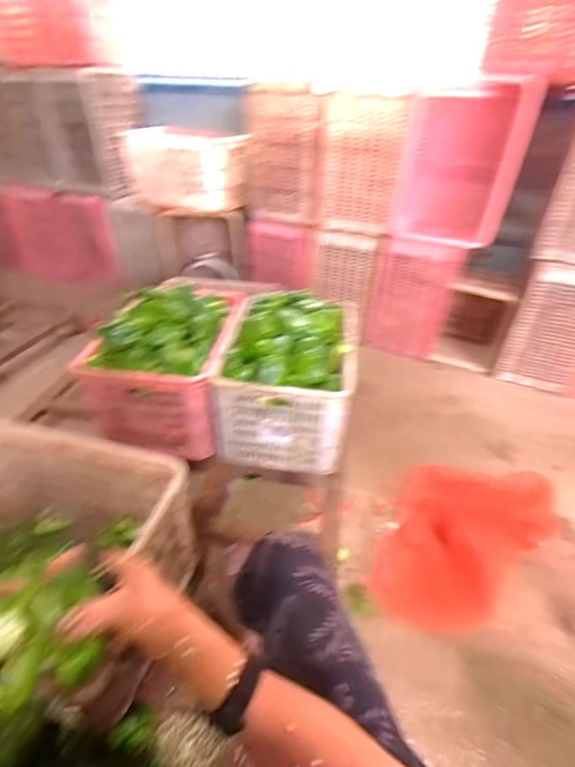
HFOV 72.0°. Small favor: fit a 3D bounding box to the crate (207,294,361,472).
[{"bbox_3d":[-0.002,-0.026,1.132,0.347,0.347,0.397,5,38,4],"label":"crate"}]

